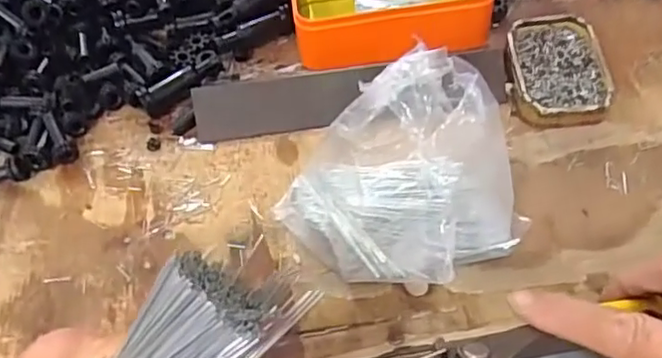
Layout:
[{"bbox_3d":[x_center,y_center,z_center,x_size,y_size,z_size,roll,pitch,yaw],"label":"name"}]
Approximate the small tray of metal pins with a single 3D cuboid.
[{"bbox_3d":[0.157,-0.077,0.445,0.063,0.019,0.091,0,57,6],"label":"small tray of metal pins"}]

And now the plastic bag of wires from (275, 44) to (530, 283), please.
[{"bbox_3d":[0.042,0.005,0.371,0.137,0.081,0.116,-23,60,-7],"label":"plastic bag of wires"}]

